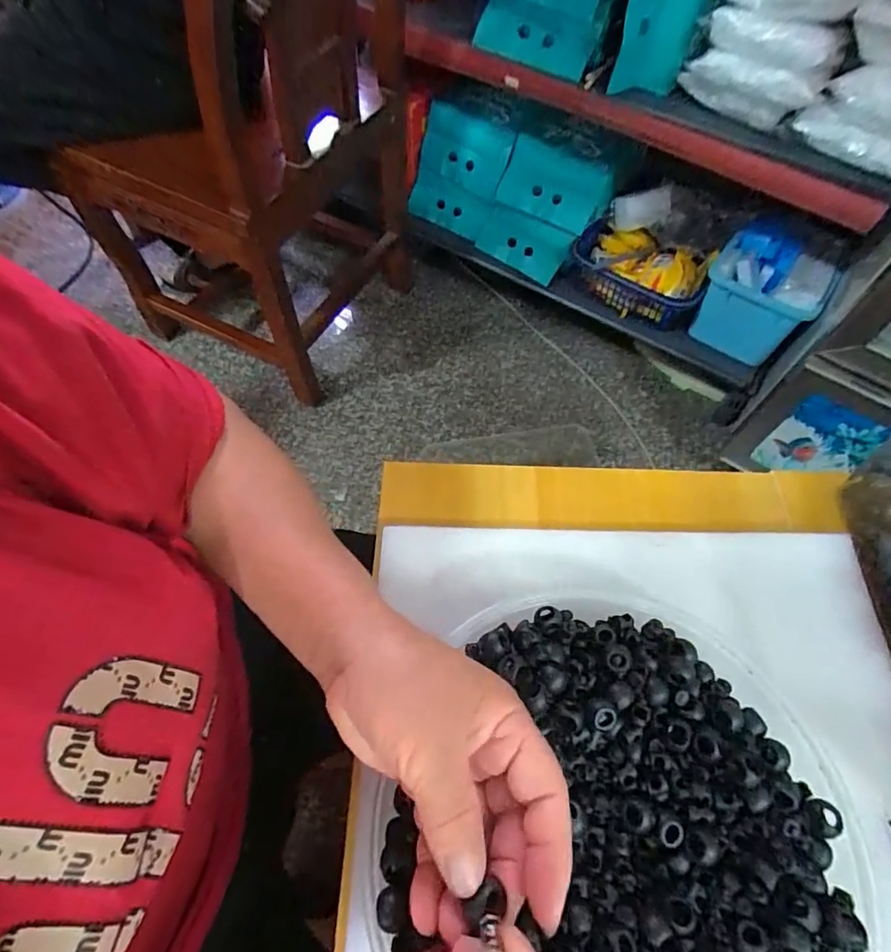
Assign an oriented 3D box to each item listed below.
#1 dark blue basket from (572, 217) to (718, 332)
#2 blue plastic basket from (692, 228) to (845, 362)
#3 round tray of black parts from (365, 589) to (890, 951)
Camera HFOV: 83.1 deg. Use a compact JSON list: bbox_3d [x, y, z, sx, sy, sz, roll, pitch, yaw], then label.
[{"bbox_3d":[0.397,-0.424,1.048,0.273,0.094,0.164,25,63,13],"label":"dark blue basket"},{"bbox_3d":[0.637,-0.372,1.013,0.207,0.139,0.250,31,64,16],"label":"blue plastic basket"},{"bbox_3d":[0.092,0.177,0.252,0.224,0.052,0.216,0,60,-1],"label":"round tray of black parts"}]

